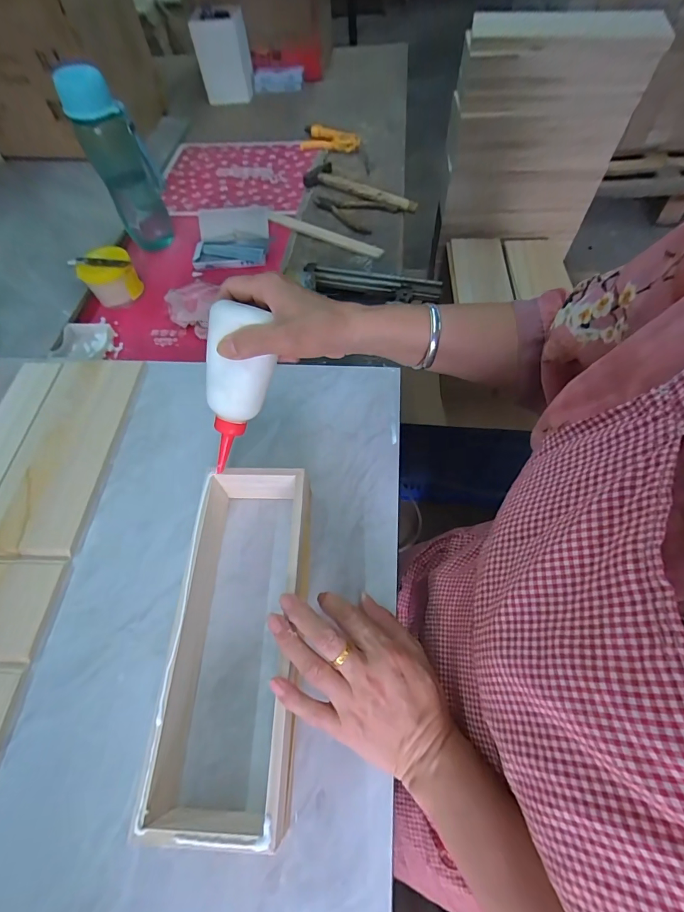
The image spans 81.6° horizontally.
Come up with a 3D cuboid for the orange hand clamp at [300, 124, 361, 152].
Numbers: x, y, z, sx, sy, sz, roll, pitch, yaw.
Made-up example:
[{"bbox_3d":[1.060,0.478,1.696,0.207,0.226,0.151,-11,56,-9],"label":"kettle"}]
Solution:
[{"bbox_3d":[-0.025,-0.682,0.850,0.127,0.024,0.065,13,61,10],"label":"orange hand clamp"}]

